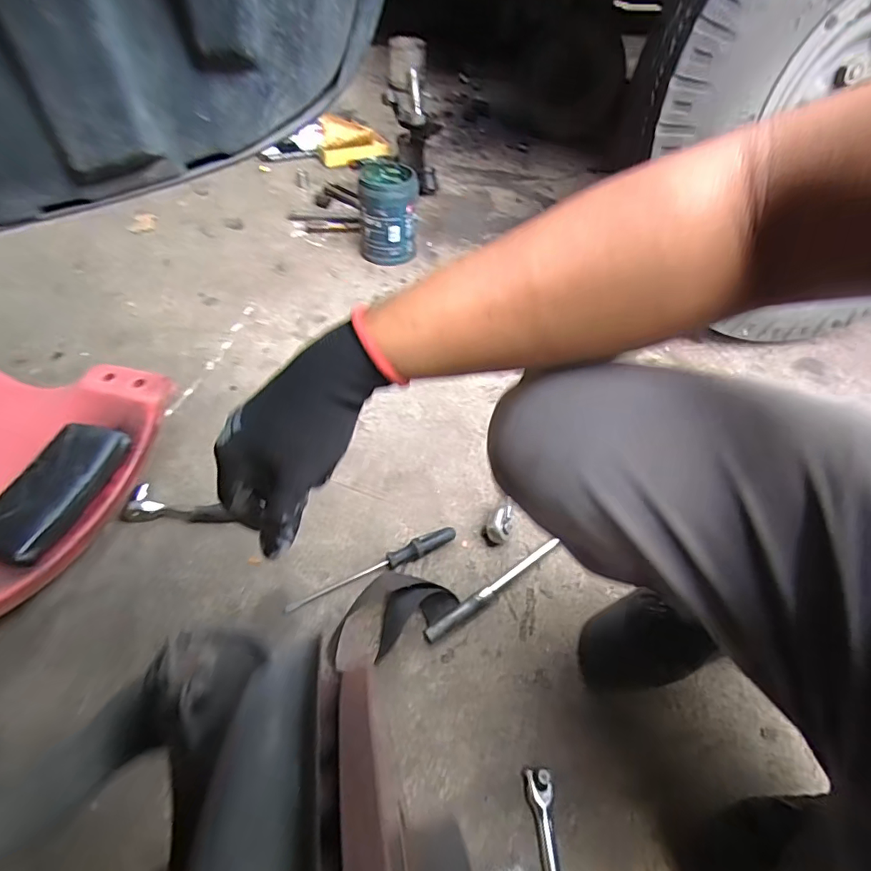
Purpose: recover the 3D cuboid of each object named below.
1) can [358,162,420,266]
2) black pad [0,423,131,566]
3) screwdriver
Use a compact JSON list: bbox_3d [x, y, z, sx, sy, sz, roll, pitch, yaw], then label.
[{"bbox_3d":[-0.108,-0.512,1.144,0.133,0.176,0.135,0,51,-5],"label":"can"},{"bbox_3d":[-0.492,0.068,0.637,0.086,0.031,0.191,11,50,6],"label":"black pad"},{"bbox_3d":[-0.082,0.180,0.673,0.240,0.030,0.025,-19,54,-19],"label":"screwdriver"}]

